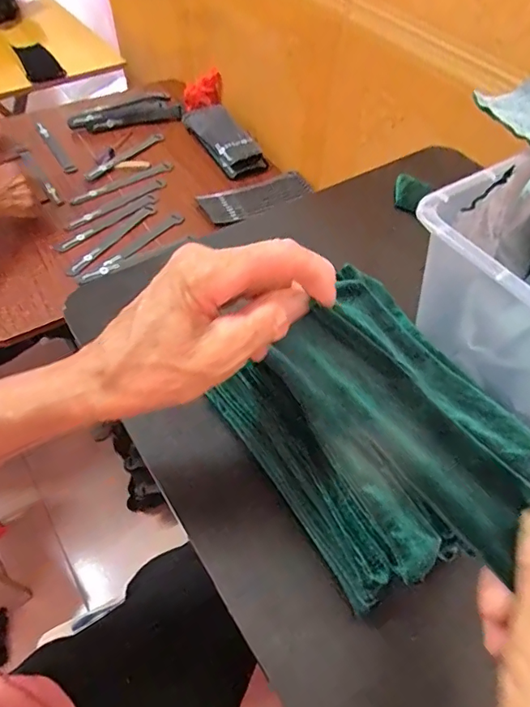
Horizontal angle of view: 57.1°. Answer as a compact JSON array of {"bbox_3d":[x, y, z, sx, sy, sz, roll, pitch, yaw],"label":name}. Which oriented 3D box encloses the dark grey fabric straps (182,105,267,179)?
[{"bbox_3d":[-0.082,-0.413,0.938,0.081,0.048,0.245,-22,58,-16],"label":"dark grey fabric straps"}]

